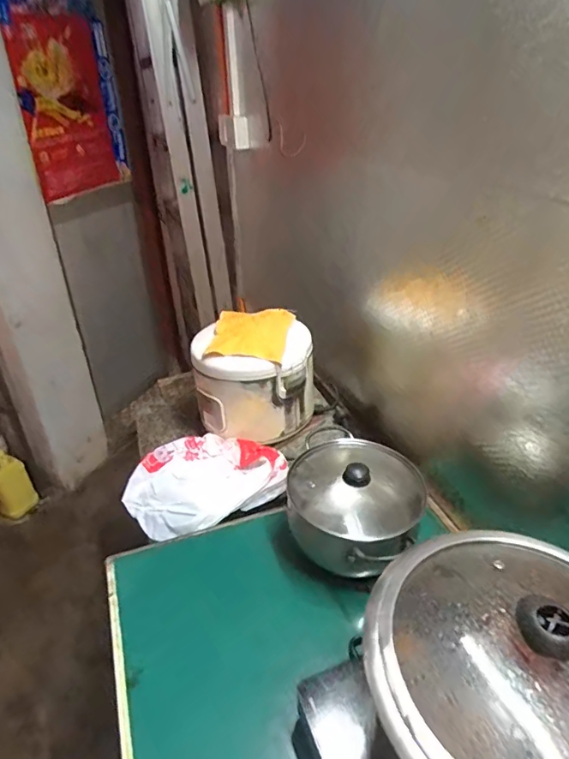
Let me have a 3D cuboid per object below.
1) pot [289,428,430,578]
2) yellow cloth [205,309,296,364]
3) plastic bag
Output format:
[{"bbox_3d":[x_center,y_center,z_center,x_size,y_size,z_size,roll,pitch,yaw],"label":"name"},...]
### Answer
[{"bbox_3d":[0.117,0.211,0.818,0.214,0.157,0.207,-1,32,1],"label":"pot"},{"bbox_3d":[-0.072,-0.099,1.034,0.165,0.035,0.173,4,33,9],"label":"yellow cloth"},{"bbox_3d":[-0.172,0.193,0.978,0.286,0.077,0.245,-22,37,-28],"label":"plastic bag"}]

